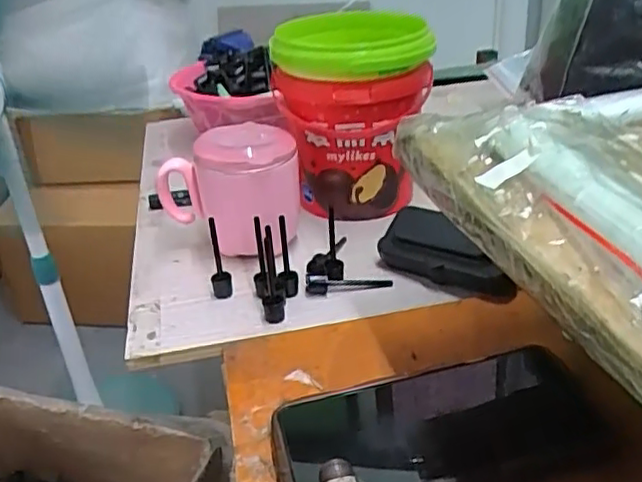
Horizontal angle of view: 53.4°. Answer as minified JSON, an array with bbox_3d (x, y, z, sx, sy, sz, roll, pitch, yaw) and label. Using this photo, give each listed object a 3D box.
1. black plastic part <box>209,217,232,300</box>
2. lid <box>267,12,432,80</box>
[{"bbox_3d":[-0.075,0.012,0.464,0.014,0.061,0.018,-11,30,-11],"label":"black plastic part"},{"bbox_3d":[0.024,-0.167,0.530,0.127,0.033,0.116,-3,30,2],"label":"lid"}]

